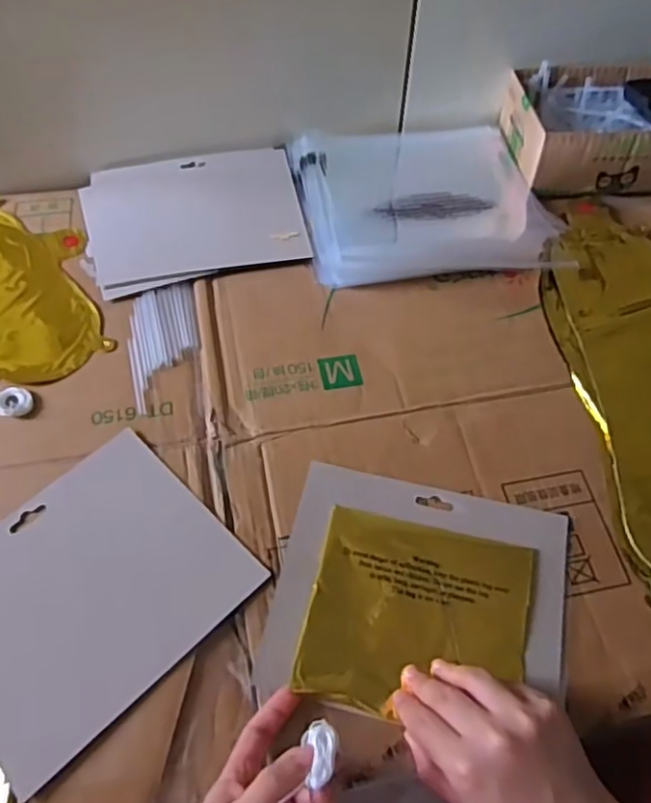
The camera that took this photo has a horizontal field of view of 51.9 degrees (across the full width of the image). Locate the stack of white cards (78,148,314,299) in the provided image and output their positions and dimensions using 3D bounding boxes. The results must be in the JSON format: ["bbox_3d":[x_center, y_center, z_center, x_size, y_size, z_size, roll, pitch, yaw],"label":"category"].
[{"bbox_3d":[-0.129,-0.187,0.656,0.202,0.009,0.175,-14,58,-11],"label":"stack of white cards"}]

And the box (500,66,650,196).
[{"bbox_3d":[0.285,-0.283,0.688,0.185,0.080,0.137,-3,57,-4],"label":"box"}]

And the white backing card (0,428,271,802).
[{"bbox_3d":[-0.164,0.128,0.458,0.192,0.007,0.167,-39,68,-25],"label":"white backing card"}]

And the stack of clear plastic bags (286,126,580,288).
[{"bbox_3d":[0.093,-0.211,0.670,0.238,0.026,0.224,-4,57,-5],"label":"stack of clear plastic bags"}]

